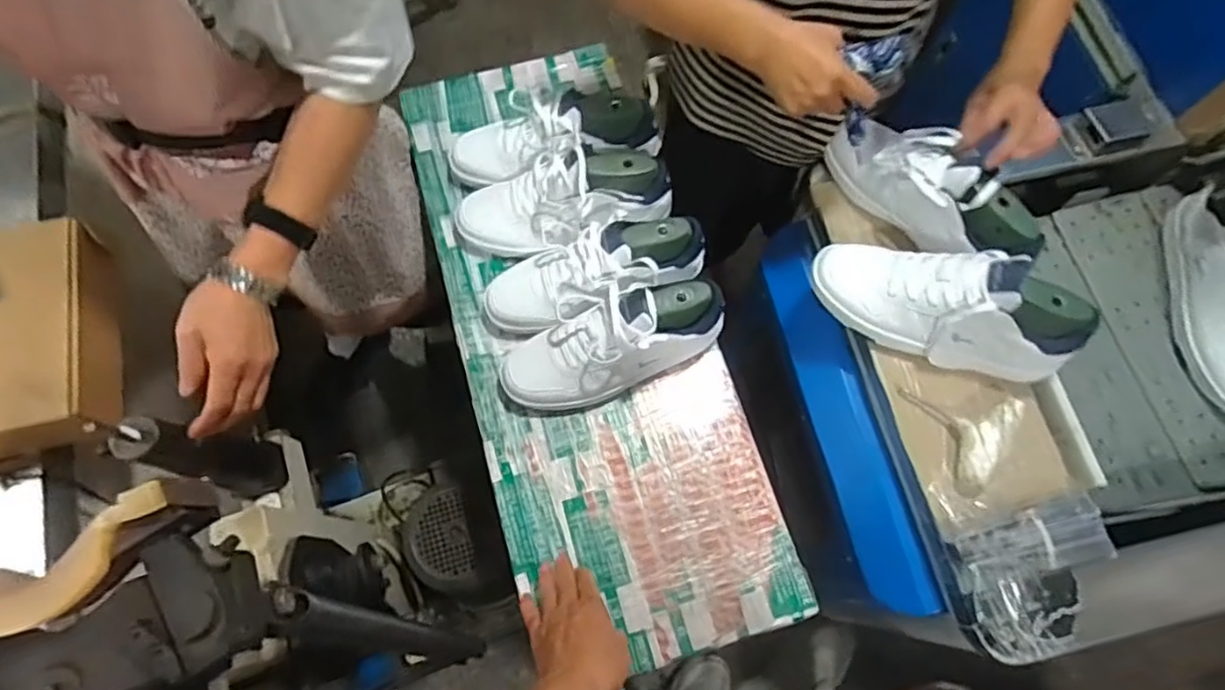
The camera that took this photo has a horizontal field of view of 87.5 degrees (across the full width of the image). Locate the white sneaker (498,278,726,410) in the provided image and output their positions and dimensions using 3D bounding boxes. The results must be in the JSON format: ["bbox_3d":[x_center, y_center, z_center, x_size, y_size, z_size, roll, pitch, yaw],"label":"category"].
[{"bbox_3d":[0.004,-0.003,0.739,0.280,0.123,0.096,-18,72,-6],"label":"white sneaker"}]

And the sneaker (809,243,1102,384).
[{"bbox_3d":[0.354,-0.044,0.690,0.272,0.127,0.092,18,71,21],"label":"sneaker"}]

